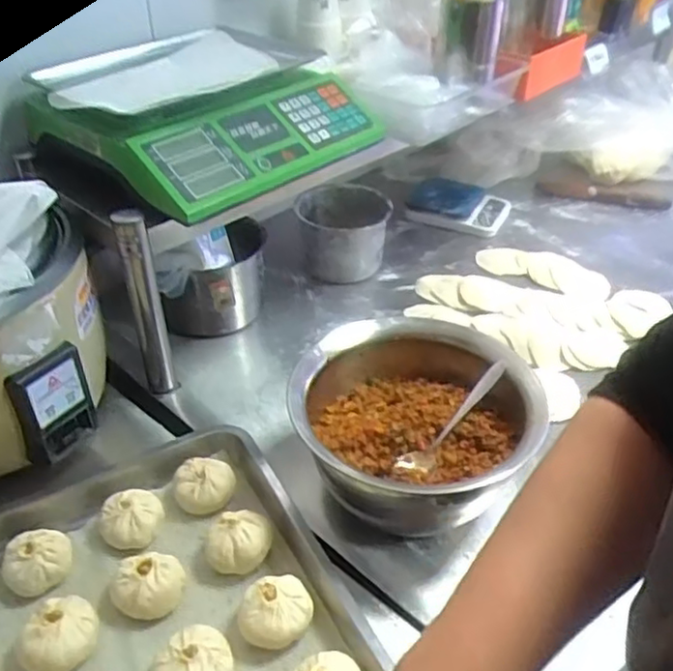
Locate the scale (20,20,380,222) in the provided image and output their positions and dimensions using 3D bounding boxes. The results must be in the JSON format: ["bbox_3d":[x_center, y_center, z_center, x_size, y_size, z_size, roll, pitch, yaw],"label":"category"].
[{"bbox_3d":[-0.189,-0.298,0.898,0.355,0.117,0.355,31,47,34],"label":"scale"}]

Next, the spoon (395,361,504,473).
[{"bbox_3d":[0.128,0.089,0.728,0.163,0.022,0.029,-45,52,-13],"label":"spoon"}]

